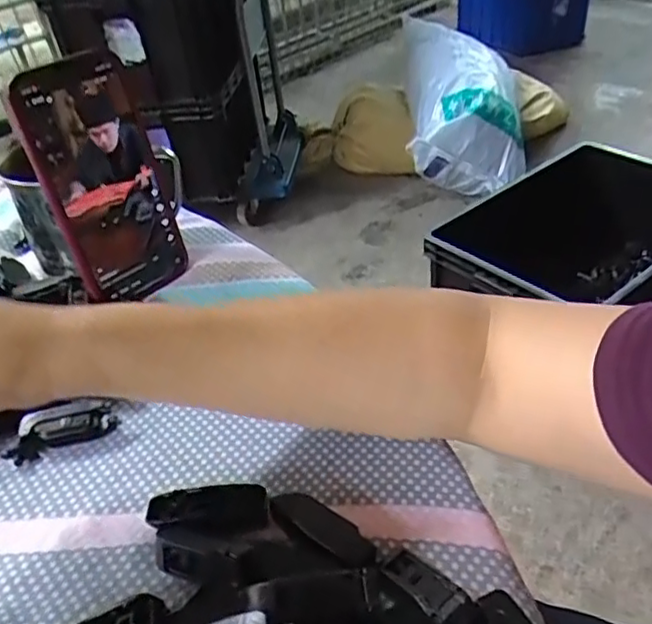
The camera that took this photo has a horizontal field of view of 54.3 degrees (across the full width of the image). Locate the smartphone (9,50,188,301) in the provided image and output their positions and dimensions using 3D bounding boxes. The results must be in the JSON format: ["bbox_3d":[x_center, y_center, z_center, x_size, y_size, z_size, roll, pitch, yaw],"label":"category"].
[{"bbox_3d":[-0.144,-0.082,0.417,0.075,0.156,0.009,-32,34,-34],"label":"smartphone"}]

